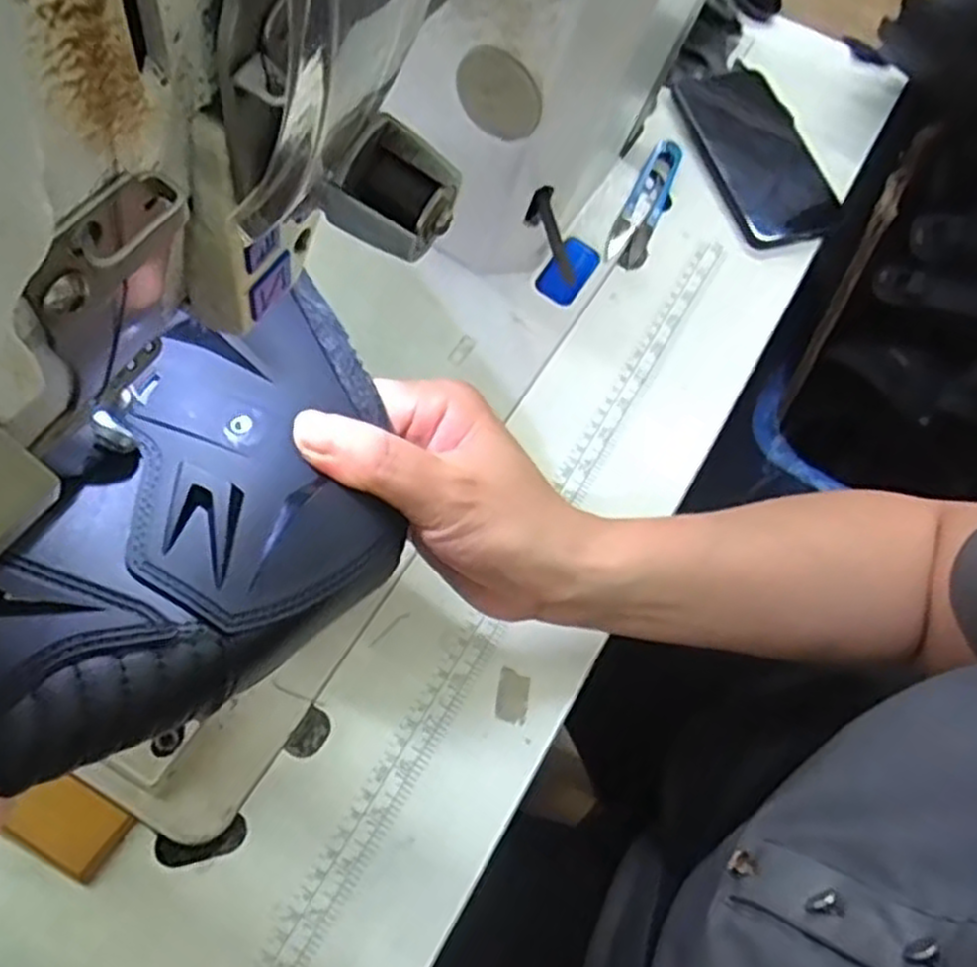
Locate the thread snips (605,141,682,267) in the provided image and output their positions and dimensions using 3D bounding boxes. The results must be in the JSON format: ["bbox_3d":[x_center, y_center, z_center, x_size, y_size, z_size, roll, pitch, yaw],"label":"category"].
[{"bbox_3d":[0.114,-0.203,0.556,0.030,0.013,0.119,24,65,7],"label":"thread snips"}]

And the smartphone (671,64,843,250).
[{"bbox_3d":[0.202,-0.253,0.584,0.078,0.010,0.170,-14,67,-11],"label":"smartphone"}]

